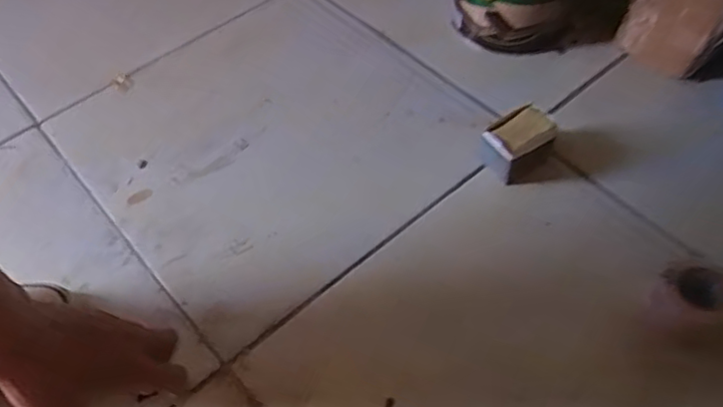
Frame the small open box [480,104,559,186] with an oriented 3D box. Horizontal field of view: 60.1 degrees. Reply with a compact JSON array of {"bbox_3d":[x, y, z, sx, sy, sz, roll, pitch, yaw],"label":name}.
[{"bbox_3d":[0.166,-0.061,0.657,0.064,0.055,0.057,-25,56,-15],"label":"small open box"}]

